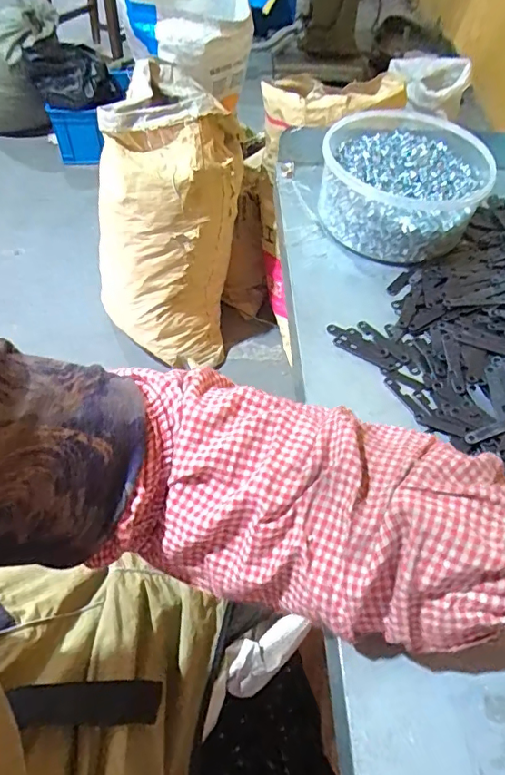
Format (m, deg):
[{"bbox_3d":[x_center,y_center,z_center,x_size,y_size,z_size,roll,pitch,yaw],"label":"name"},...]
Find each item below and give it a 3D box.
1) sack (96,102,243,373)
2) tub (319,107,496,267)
[{"bbox_3d":[-0.217,-0.392,1.275,0.372,0.568,0.395,-3,54,-5],"label":"sack"},{"bbox_3d":[0.140,-0.194,0.486,0.146,0.062,0.157,8,53,5],"label":"tub"}]

